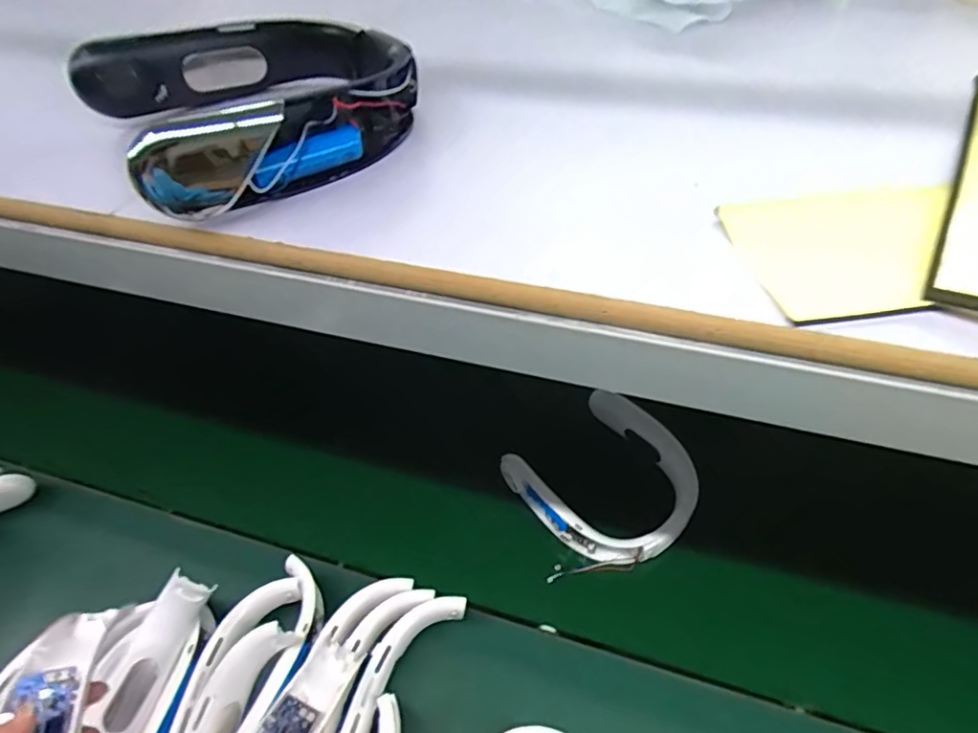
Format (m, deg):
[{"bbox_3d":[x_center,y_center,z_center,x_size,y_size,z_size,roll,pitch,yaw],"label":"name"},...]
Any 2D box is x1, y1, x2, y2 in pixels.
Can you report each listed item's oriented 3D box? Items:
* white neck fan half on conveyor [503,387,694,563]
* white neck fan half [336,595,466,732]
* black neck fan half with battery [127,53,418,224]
[{"bbox_3d":[0.144,0.133,0.674,0.182,0.055,0.193,-34,54,-25],"label":"white neck fan half on conveyor"},{"bbox_3d":[-0.096,0.290,0.518,0.047,0.032,0.193,24,53,23],"label":"white neck fan half"},{"bbox_3d":[-0.113,-0.142,0.337,0.056,0.063,0.185,33,57,29],"label":"black neck fan half with battery"}]

